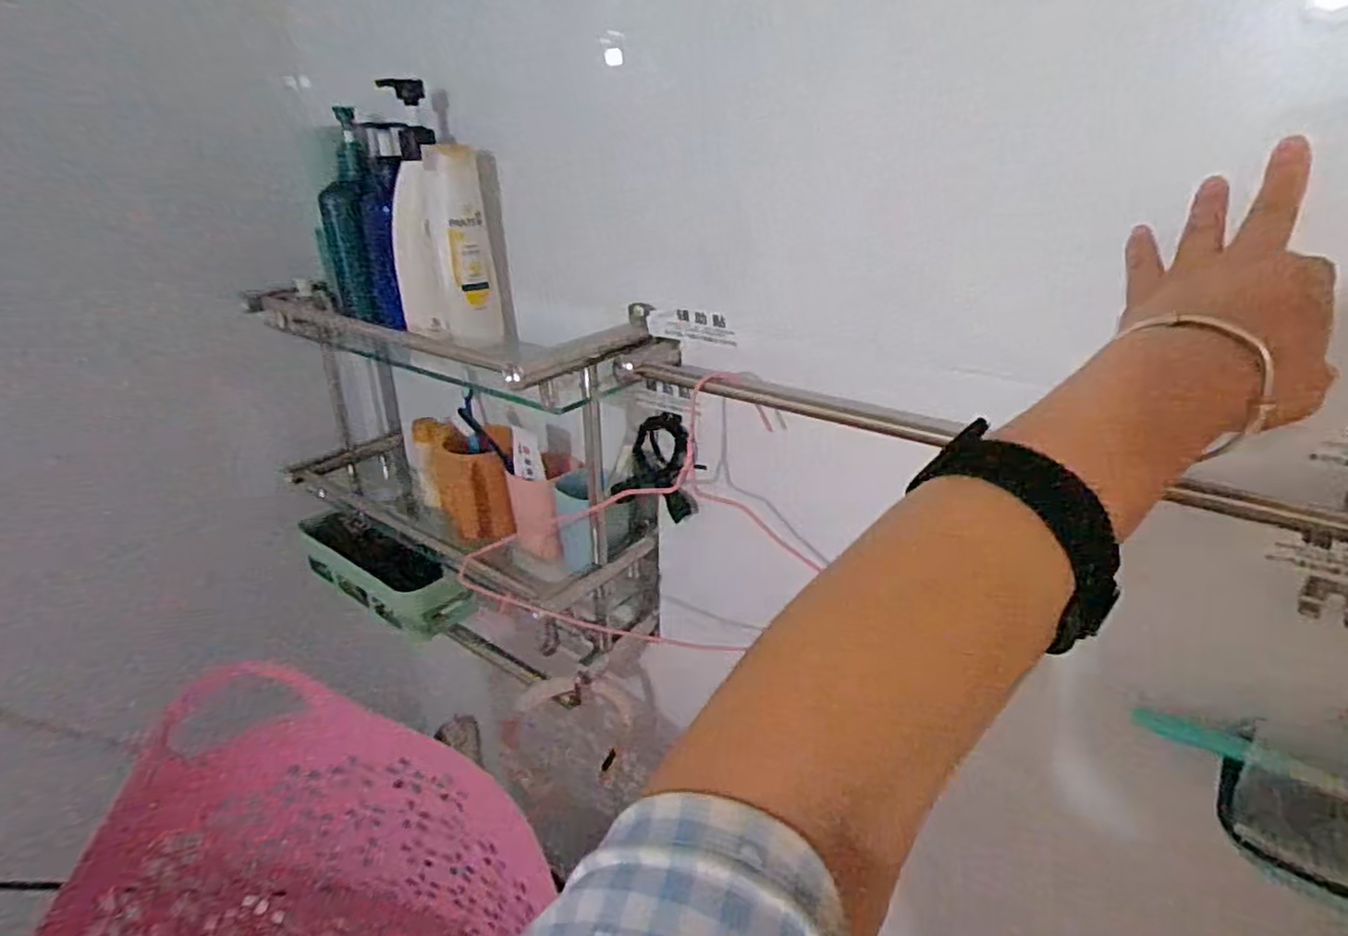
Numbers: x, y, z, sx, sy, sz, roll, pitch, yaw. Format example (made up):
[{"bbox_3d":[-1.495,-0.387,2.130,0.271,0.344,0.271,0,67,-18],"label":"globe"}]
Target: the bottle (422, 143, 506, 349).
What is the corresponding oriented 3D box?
[{"bbox_3d":[-0.194,-0.204,0.655,0.053,0.173,0.036,-7,26,-15],"label":"bottle"}]

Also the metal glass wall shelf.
[{"bbox_3d":[-0.242,0.010,0.778,0.515,0.383,0.186,18,30,33],"label":"metal glass wall shelf"}]

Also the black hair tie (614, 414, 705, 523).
[{"bbox_3d":[-0.015,-0.001,0.658,0.077,0.097,0.023,3,25,6],"label":"black hair tie"}]

